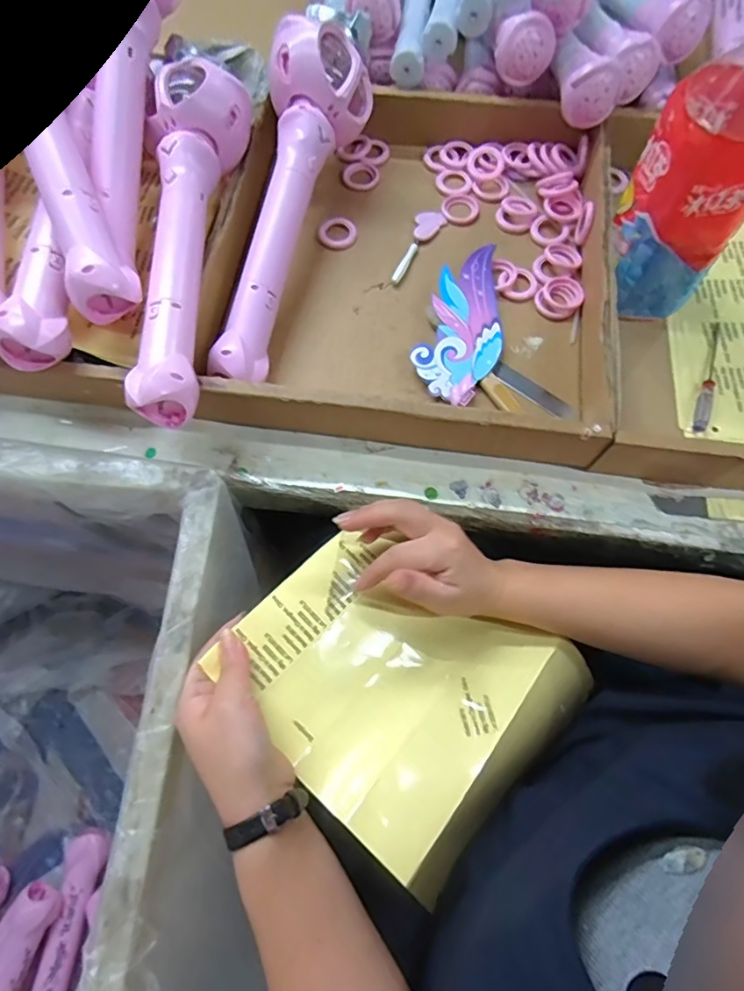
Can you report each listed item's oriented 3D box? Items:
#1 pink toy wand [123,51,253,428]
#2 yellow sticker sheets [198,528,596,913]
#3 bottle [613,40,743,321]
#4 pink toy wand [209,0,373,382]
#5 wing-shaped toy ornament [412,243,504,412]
[{"bbox_3d":[-0.149,-0.218,0.414,0.071,0.048,0.342,1,70,1],"label":"pink toy wand"},{"bbox_3d":[0.030,0.132,0.391,0.231,0.057,0.196,40,75,12],"label":"yellow sticker sheets"},{"bbox_3d":[0.248,-0.241,0.393,0.089,0.216,0.101,25,72,8],"label":"bottle"},{"bbox_3d":[-0.070,-0.269,0.440,0.083,0.087,0.351,10,71,4],"label":"pink toy wand"},{"bbox_3d":[0.087,-0.157,0.471,0.072,0.017,0.162,18,72,6],"label":"wing-shaped toy ornament"}]

